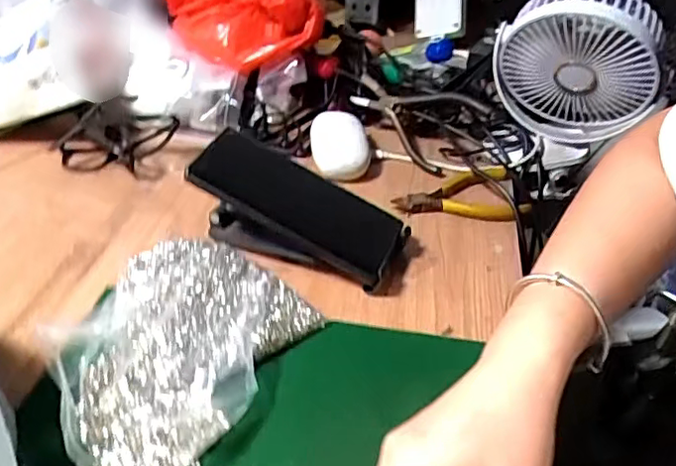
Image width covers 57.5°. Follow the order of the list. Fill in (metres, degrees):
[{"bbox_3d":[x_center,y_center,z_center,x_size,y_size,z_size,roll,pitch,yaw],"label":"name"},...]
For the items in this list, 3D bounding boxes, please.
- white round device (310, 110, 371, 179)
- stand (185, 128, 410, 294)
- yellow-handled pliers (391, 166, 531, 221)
[{"bbox_3d":[0.002,-0.086,0.599,0.055,0.032,0.096,0,37,-3],"label":"white round device"},{"bbox_3d":[-0.026,-0.015,0.474,0.153,0.071,0.077,14,39,15],"label":"stand"},{"bbox_3d":[0.106,-0.036,0.558,0.118,0.012,0.076,-4,38,-8],"label":"yellow-handled pliers"}]

